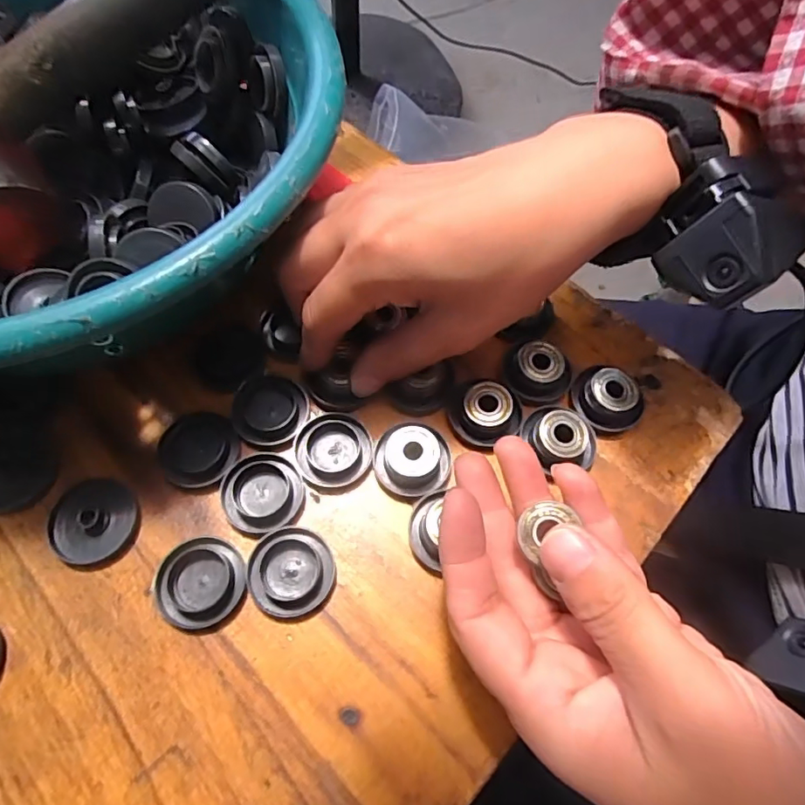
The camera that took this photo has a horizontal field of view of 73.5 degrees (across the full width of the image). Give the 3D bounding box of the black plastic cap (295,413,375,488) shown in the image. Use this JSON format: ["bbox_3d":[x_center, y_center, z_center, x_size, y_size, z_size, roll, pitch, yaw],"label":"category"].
[{"bbox_3d":[-0.030,0.020,0.231,0.032,0.004,0.032,0,72,0],"label":"black plastic cap"}]

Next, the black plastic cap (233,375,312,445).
[{"bbox_3d":[-0.059,0.004,0.241,0.032,0.005,0.031,0,72,0],"label":"black plastic cap"}]

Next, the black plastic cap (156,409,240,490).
[{"bbox_3d":[-0.087,0.019,0.228,0.032,0.004,0.033,0,72,0],"label":"black plastic cap"}]

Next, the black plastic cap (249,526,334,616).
[{"bbox_3d":[-0.043,0.065,0.209,0.031,0.005,0.032,0,72,0],"label":"black plastic cap"}]

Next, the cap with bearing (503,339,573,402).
[{"bbox_3d":[0.063,-0.014,0.251,0.030,0.017,0.026,33,75,10],"label":"cap with bearing"}]

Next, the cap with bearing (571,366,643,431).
[{"bbox_3d":[0.093,-0.002,0.246,0.029,0.017,0.031,0,72,0],"label":"cap with bearing"}]

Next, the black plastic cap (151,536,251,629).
[{"bbox_3d":[-0.077,0.068,0.206,0.032,0.006,0.032,0,72,0],"label":"black plastic cap"}]

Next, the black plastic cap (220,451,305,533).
[{"bbox_3d":[-0.058,0.037,0.222,0.032,0.004,0.032,0,72,0],"label":"black plastic cap"}]

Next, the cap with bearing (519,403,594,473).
[{"bbox_3d":[0.068,0.015,0.235,0.027,0.016,0.032,-24,74,-7],"label":"cap with bearing"}]

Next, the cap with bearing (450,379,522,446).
[{"bbox_3d":[0.036,0.004,0.239,0.028,0.010,0.028,0,72,0],"label":"cap with bearing"}]

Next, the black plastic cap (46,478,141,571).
[{"bbox_3d":[-0.124,0.047,0.213,0.033,0.006,0.034,-5,72,-1],"label":"black plastic cap"}]

